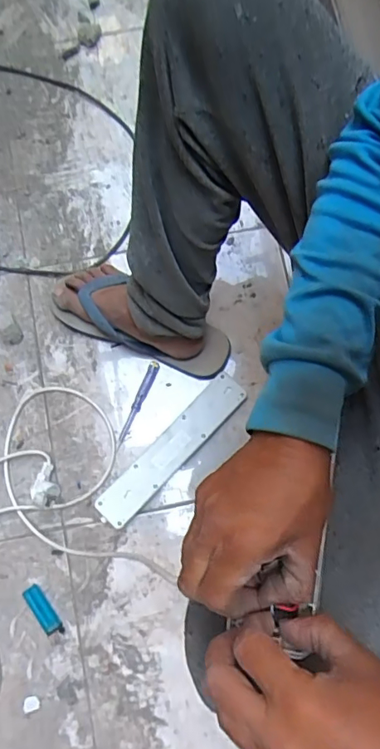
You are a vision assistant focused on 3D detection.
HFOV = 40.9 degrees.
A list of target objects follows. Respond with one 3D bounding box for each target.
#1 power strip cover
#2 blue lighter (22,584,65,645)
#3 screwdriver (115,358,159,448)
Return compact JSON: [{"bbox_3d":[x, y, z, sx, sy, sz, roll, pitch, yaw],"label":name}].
[{"bbox_3d":[-0.025,0.109,0.736,0.054,0.023,0.265,43,82,8],"label":"power strip cover"},{"bbox_3d":[-0.198,0.325,0.693,0.025,0.007,0.081,-35,80,-6],"label":"blue lighter"},{"bbox_3d":[-0.078,0.043,0.756,0.017,0.013,0.135,23,80,5],"label":"screwdriver"}]

